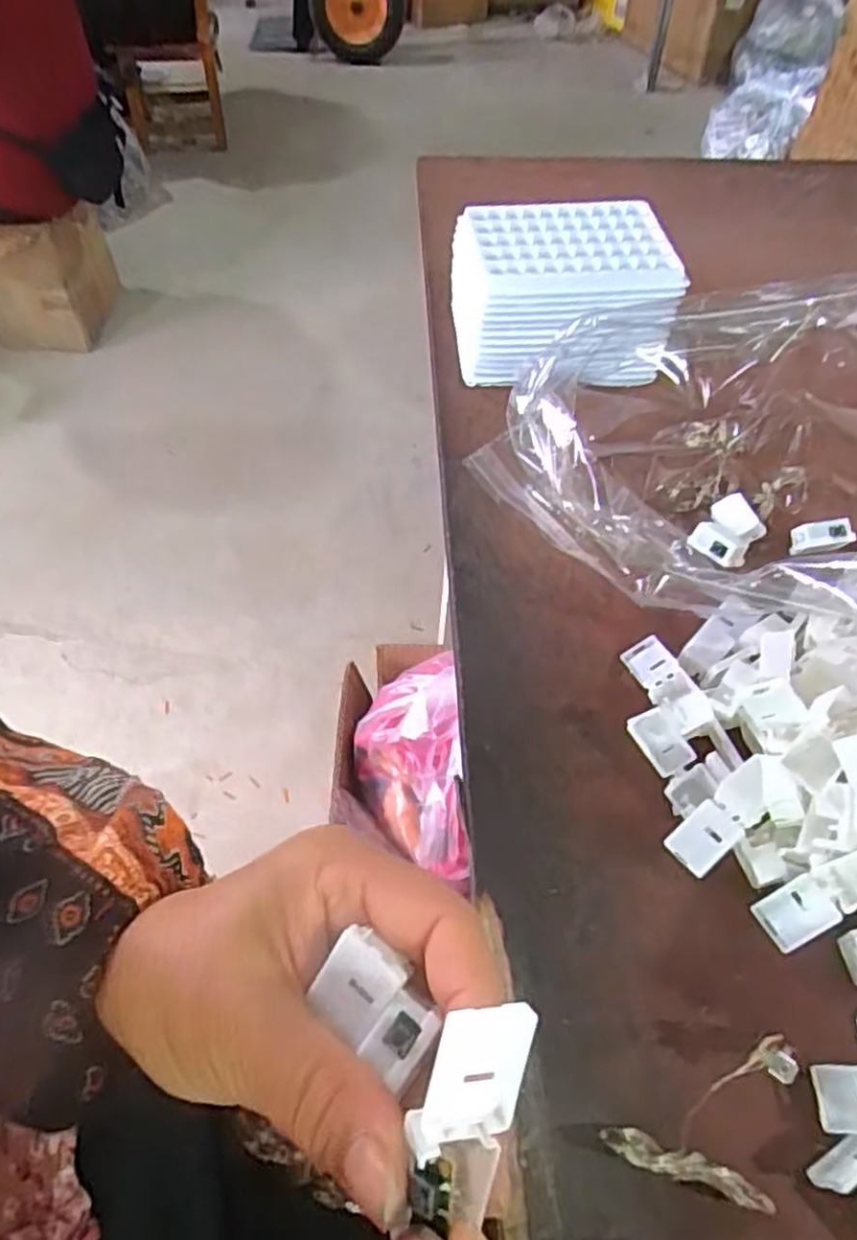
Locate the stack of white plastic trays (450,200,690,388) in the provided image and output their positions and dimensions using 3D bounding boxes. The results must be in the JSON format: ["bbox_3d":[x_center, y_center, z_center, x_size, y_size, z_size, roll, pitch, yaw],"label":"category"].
[{"bbox_3d":[0.084,-0.211,0.475,0.136,0.071,0.100,1,54,-2],"label":"stack of white plastic trays"}]

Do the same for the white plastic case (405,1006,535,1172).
[{"bbox_3d":[0.009,0.093,0.149,0.021,0.032,0.007,9,8,-17],"label":"white plastic case"}]

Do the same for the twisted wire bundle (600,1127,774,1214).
[{"bbox_3d":[0.084,0.179,0.239,0.054,0.016,0.009,17,56,10],"label":"twisted wire bundle"}]

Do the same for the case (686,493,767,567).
[{"bbox_3d":[0.163,-0.047,0.397,0.030,0.012,0.048,34,61,20],"label":"case"}]

